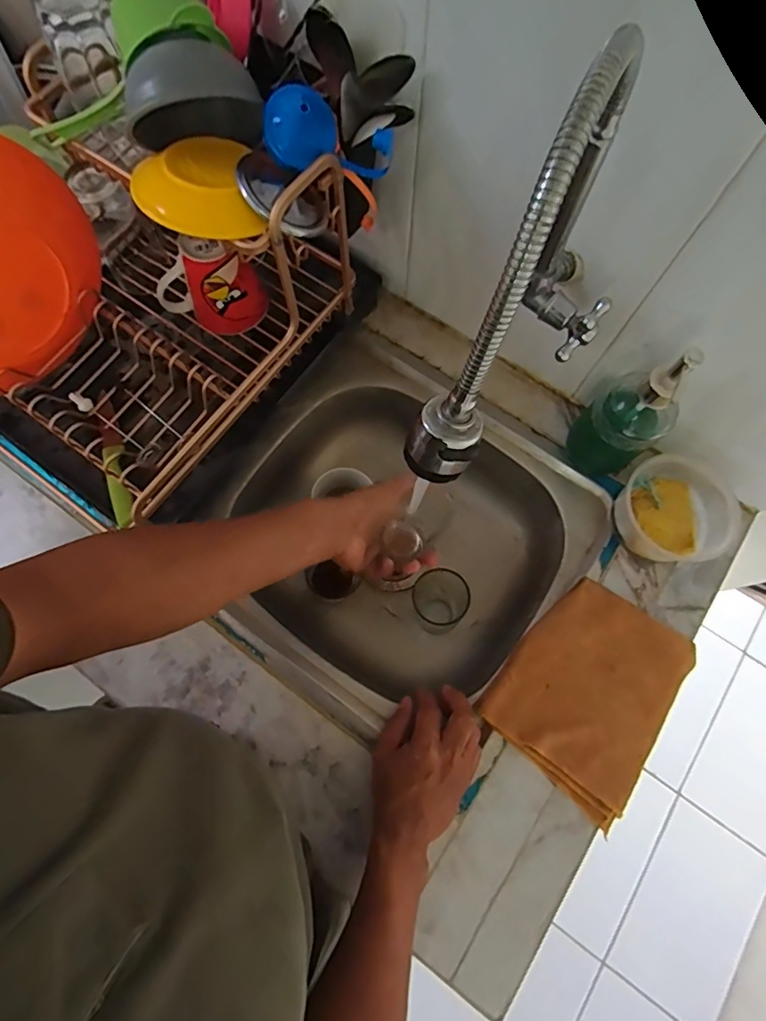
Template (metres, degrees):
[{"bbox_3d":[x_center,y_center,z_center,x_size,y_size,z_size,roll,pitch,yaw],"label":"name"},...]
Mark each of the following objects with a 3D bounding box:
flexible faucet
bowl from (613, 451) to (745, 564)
[{"bbox_3d":[0.102,-0.130,0.317,0.080,0.220,0.215,28,75,8],"label":"flexible faucet"},{"bbox_3d":[0.315,0.006,0.544,0.105,0.064,0.120,-39,77,-12],"label":"bowl"}]

